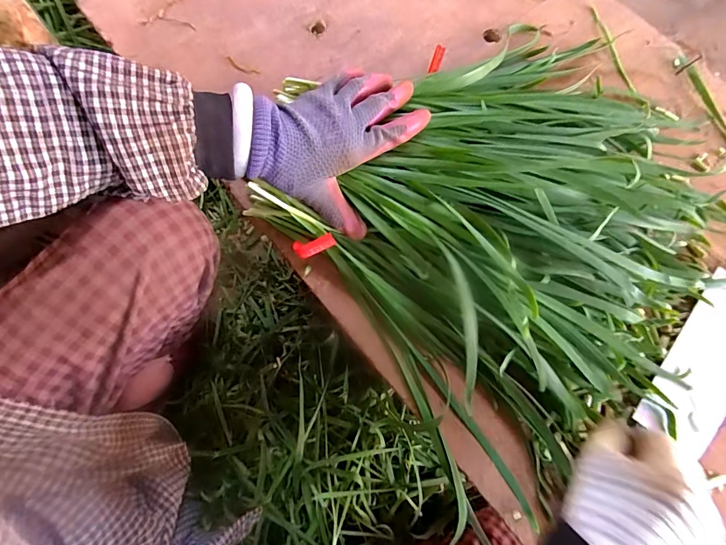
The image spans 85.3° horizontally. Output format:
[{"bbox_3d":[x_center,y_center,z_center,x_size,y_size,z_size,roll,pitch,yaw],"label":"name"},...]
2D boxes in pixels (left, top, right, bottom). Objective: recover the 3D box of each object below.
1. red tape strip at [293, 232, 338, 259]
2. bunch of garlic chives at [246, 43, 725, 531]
[{"bbox_3d":[-0.043,-0.023,0.346,0.038,0.008,0.014,-17,72,19],"label":"red tape strip"},{"bbox_3d":[0.149,-0.042,0.364,0.364,0.070,0.362,-35,76,-9],"label":"bunch of garlic chives"}]

